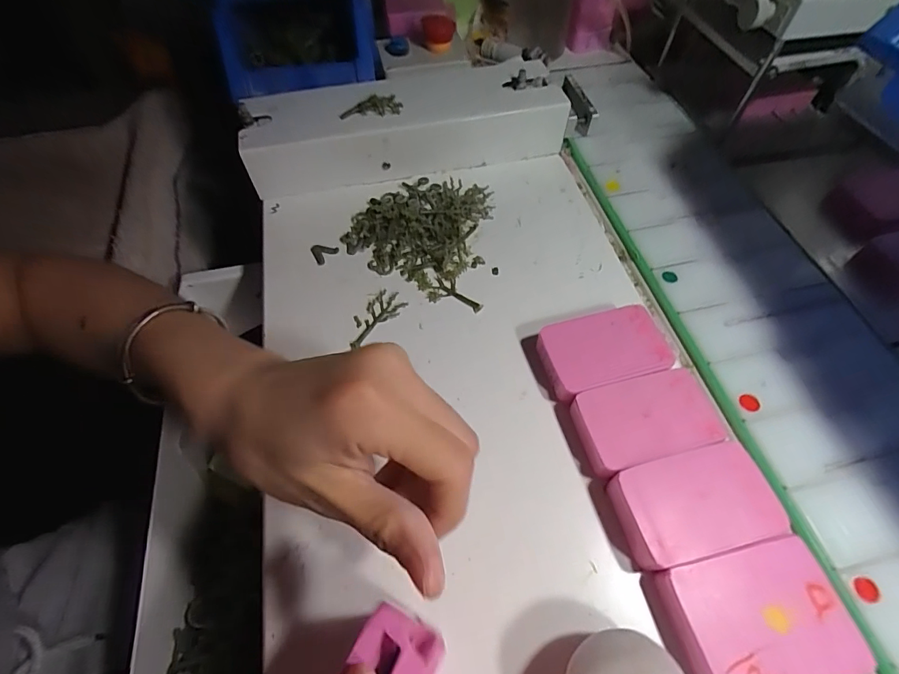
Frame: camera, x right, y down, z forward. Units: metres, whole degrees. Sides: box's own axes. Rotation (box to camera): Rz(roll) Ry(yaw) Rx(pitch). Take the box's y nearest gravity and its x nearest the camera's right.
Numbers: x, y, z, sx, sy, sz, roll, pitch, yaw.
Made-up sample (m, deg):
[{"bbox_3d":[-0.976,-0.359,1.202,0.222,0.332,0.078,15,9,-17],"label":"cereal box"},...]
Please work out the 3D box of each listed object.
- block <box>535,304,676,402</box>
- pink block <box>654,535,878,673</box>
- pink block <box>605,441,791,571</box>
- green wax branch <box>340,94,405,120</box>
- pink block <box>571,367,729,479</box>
[{"bbox_3d":[0.091,0.010,0.267,0.075,0.018,0.046,-15,60,-8],"label":"block"},{"bbox_3d":[0.135,0.125,0.194,0.071,0.016,0.053,-12,60,-6],"label":"pink block"},{"bbox_3d":[0.120,0.083,0.220,0.073,0.017,0.045,-13,60,-7],"label":"pink block"},{"bbox_3d":[-0.060,-0.176,0.339,0.046,0.014,0.013,-6,59,-2],"label":"green wax branch"},{"bbox_3d":[0.106,0.047,0.244,0.074,0.017,0.044,-13,60,-7],"label":"pink block"}]

